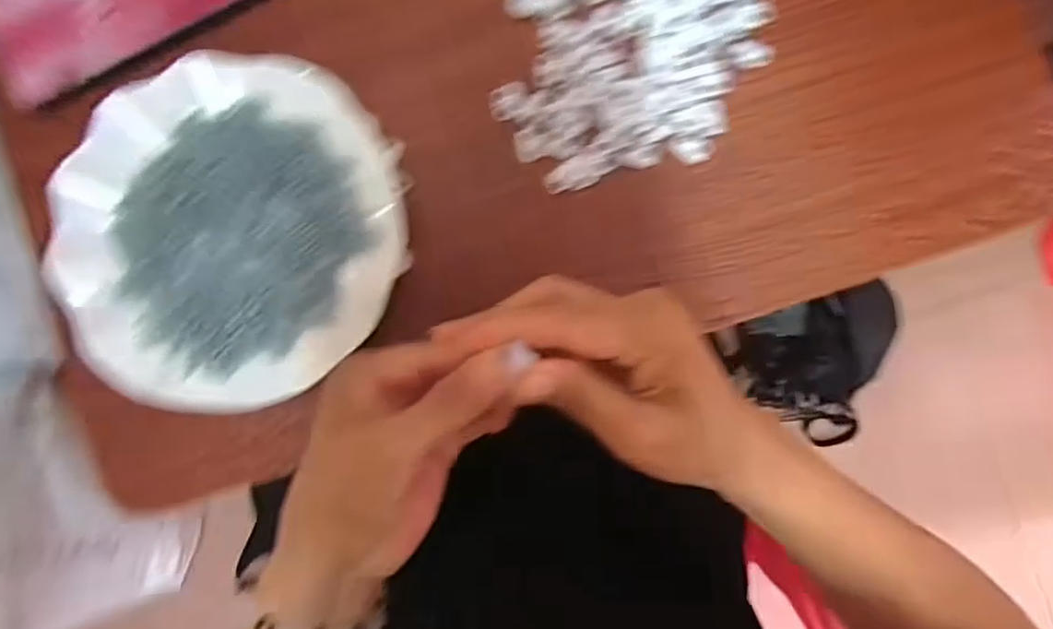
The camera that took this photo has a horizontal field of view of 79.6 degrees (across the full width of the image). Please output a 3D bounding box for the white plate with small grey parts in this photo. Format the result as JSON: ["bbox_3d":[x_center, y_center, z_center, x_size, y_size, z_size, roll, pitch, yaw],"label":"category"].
[{"bbox_3d":[-0.164,-0.045,0.349,0.189,0.030,0.184,0,89,2],"label":"white plate with small grey parts"}]

